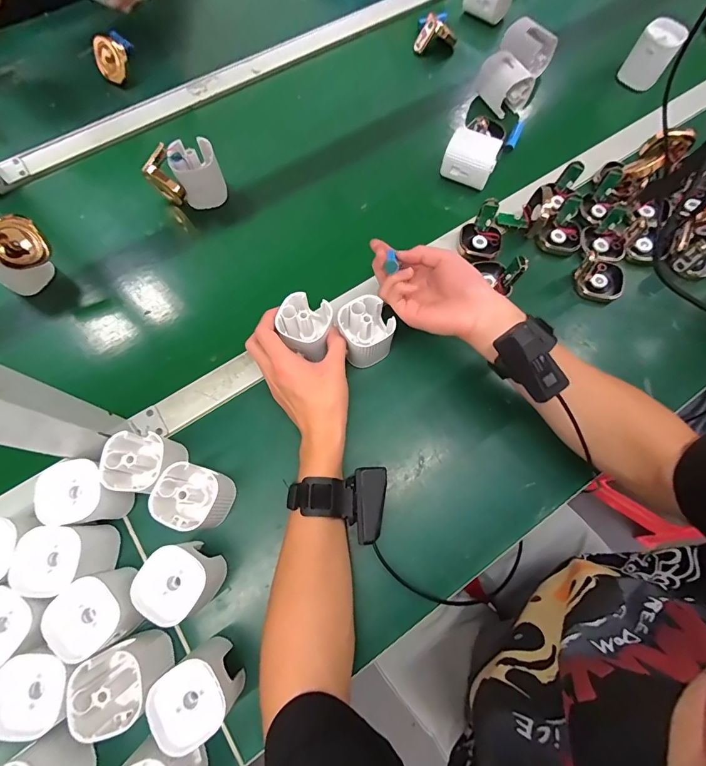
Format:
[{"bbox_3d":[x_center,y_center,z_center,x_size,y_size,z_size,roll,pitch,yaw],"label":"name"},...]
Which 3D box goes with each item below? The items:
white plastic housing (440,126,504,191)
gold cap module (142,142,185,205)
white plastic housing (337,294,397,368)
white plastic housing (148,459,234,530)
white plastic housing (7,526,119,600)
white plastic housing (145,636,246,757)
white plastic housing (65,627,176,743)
[{"bbox_3d":[0.161,-0.305,0.521,0.064,0.041,0.046,25,73,9],"label":"white plastic housing"},{"bbox_3d":[-0.243,-0.262,0.495,0.035,0.052,0.048,-25,73,-7],"label":"gold cap module"},{"bbox_3d":[0.015,-0.056,0.425,0.053,0.062,0.056,0,71,1],"label":"white plastic housing"},{"bbox_3d":[-0.149,0.108,0.367,0.056,0.064,0.057,22,73,8],"label":"white plastic housing"},{"bbox_3d":[-0.254,0.157,0.347,0.053,0.064,0.051,-16,72,-5],"label":"white plastic housing"},{"bbox_3d":[-0.125,0.254,0.322,0.056,0.066,0.056,-33,74,-10],"label":"white plastic housing"},{"bbox_3d":[-0.189,0.246,0.321,0.055,0.066,0.056,0,71,1],"label":"white plastic housing"}]

